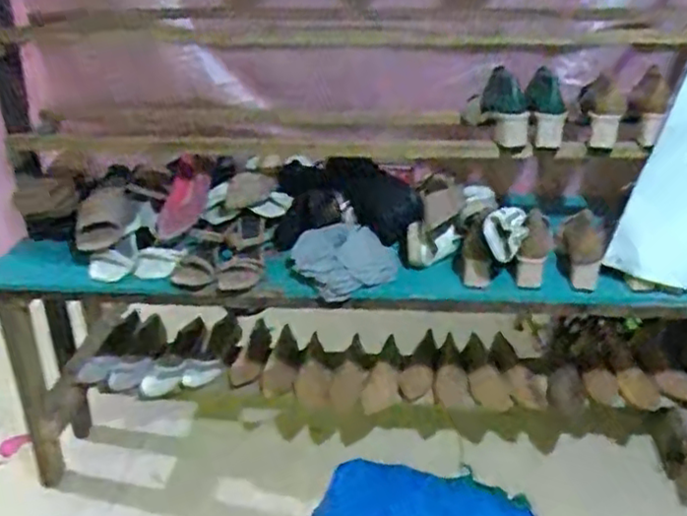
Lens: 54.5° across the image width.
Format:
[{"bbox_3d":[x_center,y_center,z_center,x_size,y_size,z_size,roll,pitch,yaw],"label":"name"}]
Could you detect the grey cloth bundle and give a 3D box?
[{"bbox_3d":[0.005,0.005,1.322,0.209,0.086,0.132,-4,31,-6],"label":"grey cloth bundle"}]

